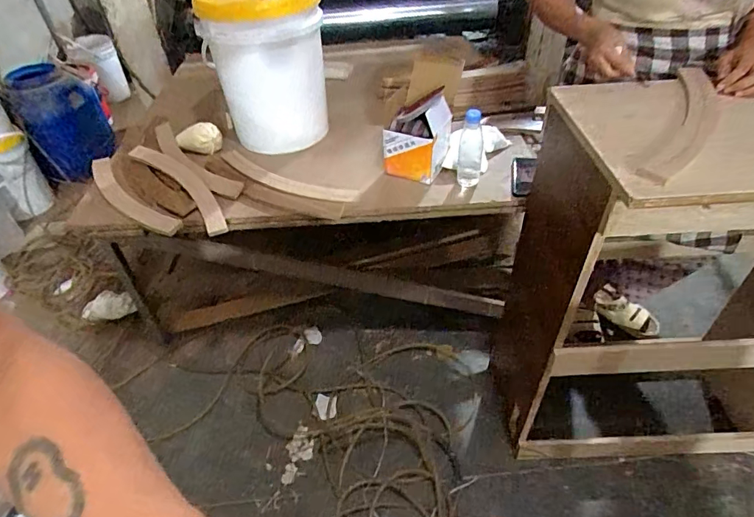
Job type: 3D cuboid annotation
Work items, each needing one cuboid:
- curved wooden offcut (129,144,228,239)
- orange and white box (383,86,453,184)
[{"bbox_3d":[-0.500,-0.196,1.165,0.085,0.035,0.427,-33,50,-27],"label":"curved wooden offcut"},{"bbox_3d":[0.106,-0.313,1.149,0.144,0.177,0.183,15,46,19],"label":"orange and white box"}]

